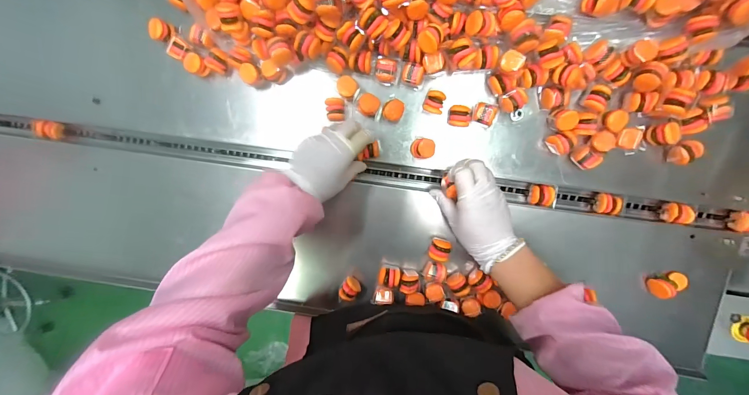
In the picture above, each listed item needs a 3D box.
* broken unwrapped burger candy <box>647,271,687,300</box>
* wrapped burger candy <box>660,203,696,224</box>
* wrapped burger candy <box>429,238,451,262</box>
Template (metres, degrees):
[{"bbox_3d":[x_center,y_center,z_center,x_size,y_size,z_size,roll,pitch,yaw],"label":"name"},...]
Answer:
[{"bbox_3d":[0.450,0.134,0.483,0.050,0.026,0.026,-16,97,6],"label":"broken unwrapped burger candy"},{"bbox_3d":[0.460,0.024,0.479,0.033,0.024,0.028,8,99,3],"label":"wrapped burger candy"},{"bbox_3d":[0.103,0.081,0.497,0.035,0.027,0.035,1,98,4],"label":"wrapped burger candy"}]

